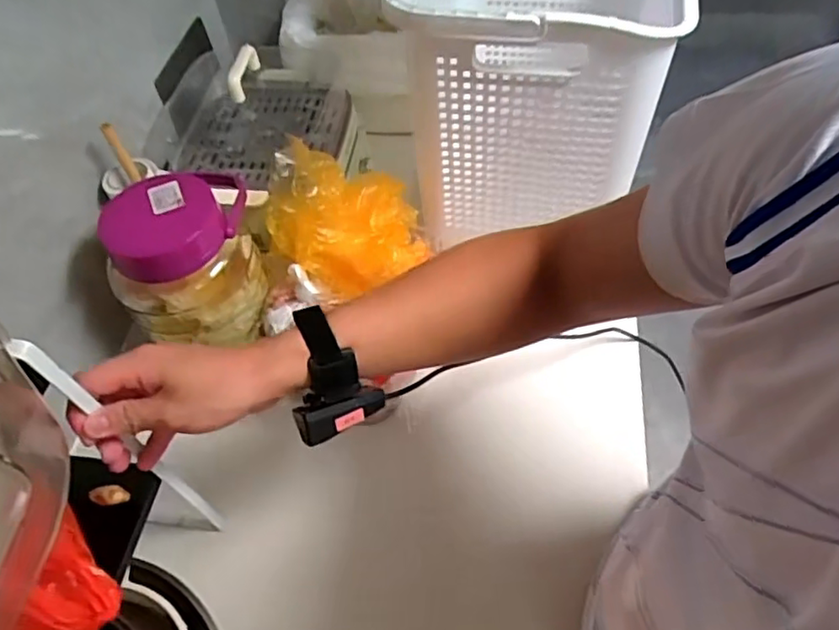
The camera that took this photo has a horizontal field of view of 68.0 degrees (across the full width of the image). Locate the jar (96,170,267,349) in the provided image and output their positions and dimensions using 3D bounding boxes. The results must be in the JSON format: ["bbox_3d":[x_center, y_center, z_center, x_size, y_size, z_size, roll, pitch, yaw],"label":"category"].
[{"bbox_3d":[-0.252,-0.069,0.684,0.151,0.141,0.168,-10,53,-6],"label":"jar"}]

